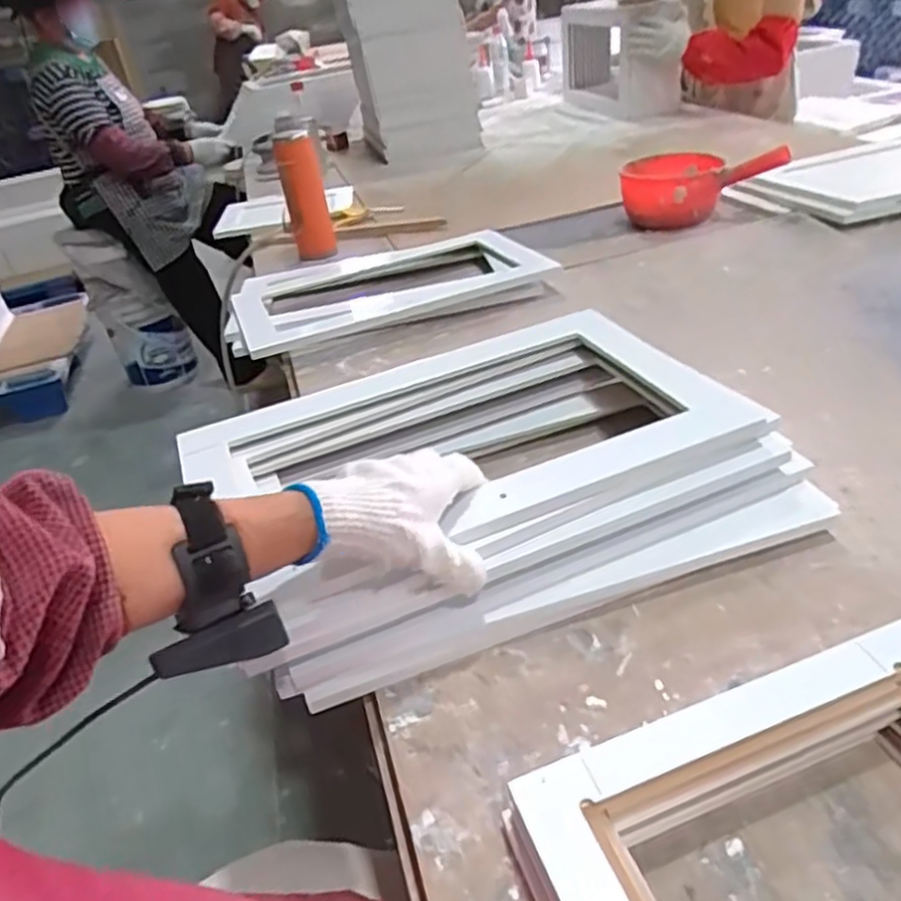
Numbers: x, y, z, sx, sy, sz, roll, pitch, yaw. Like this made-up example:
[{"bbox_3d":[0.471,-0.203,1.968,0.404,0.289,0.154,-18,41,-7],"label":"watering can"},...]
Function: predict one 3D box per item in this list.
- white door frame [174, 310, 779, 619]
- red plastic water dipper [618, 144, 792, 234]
[{"bbox_3d":[0.005,-0.013,0.605,0.426,0.038,0.251,-18,36,-15],"label":"white door frame"},{"bbox_3d":[0.415,-0.442,1.219,0.249,0.095,0.188,2,36,16],"label":"red plastic water dipper"}]

